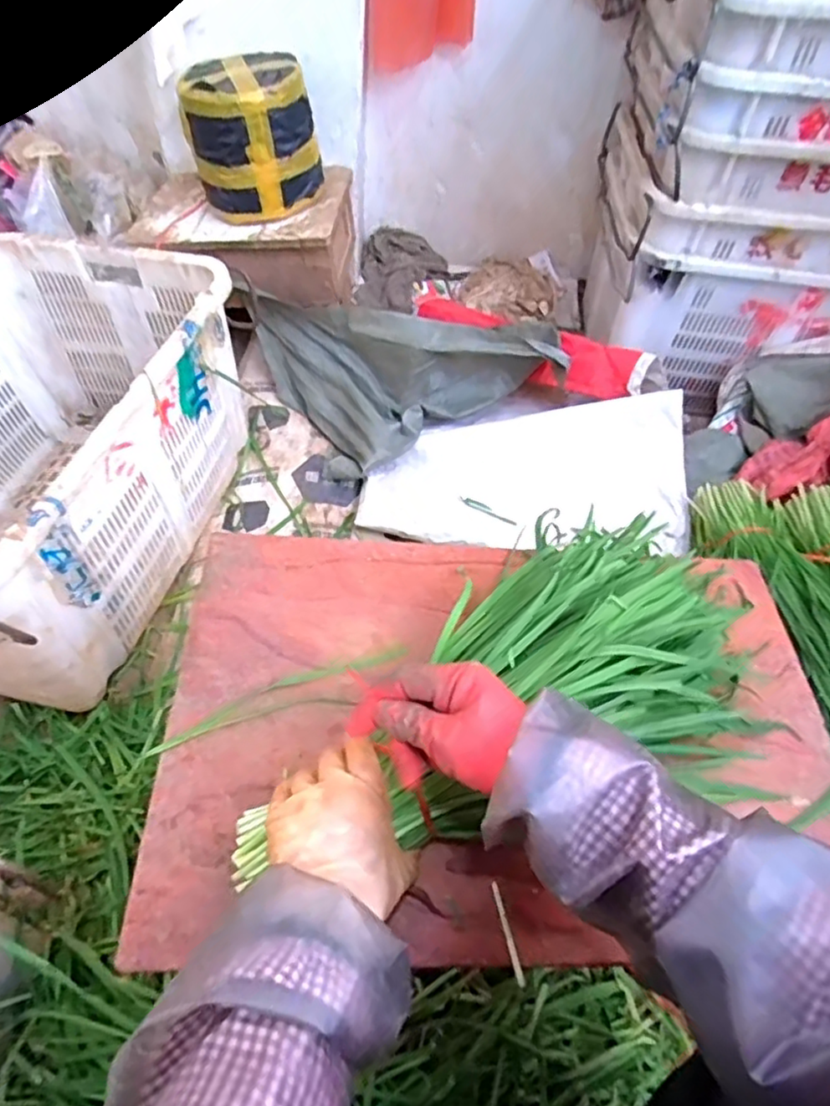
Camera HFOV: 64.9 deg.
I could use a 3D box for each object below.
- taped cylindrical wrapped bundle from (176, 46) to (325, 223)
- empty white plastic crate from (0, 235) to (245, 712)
[{"bbox_3d":[-0.304,-0.787,1.227,0.240,0.210,0.241,-9,54,-11],"label":"taped cylindrical wrapped bundle"},{"bbox_3d":[-0.575,-0.135,0.993,0.456,0.381,0.676,14,53,5],"label":"empty white plastic crate"}]

